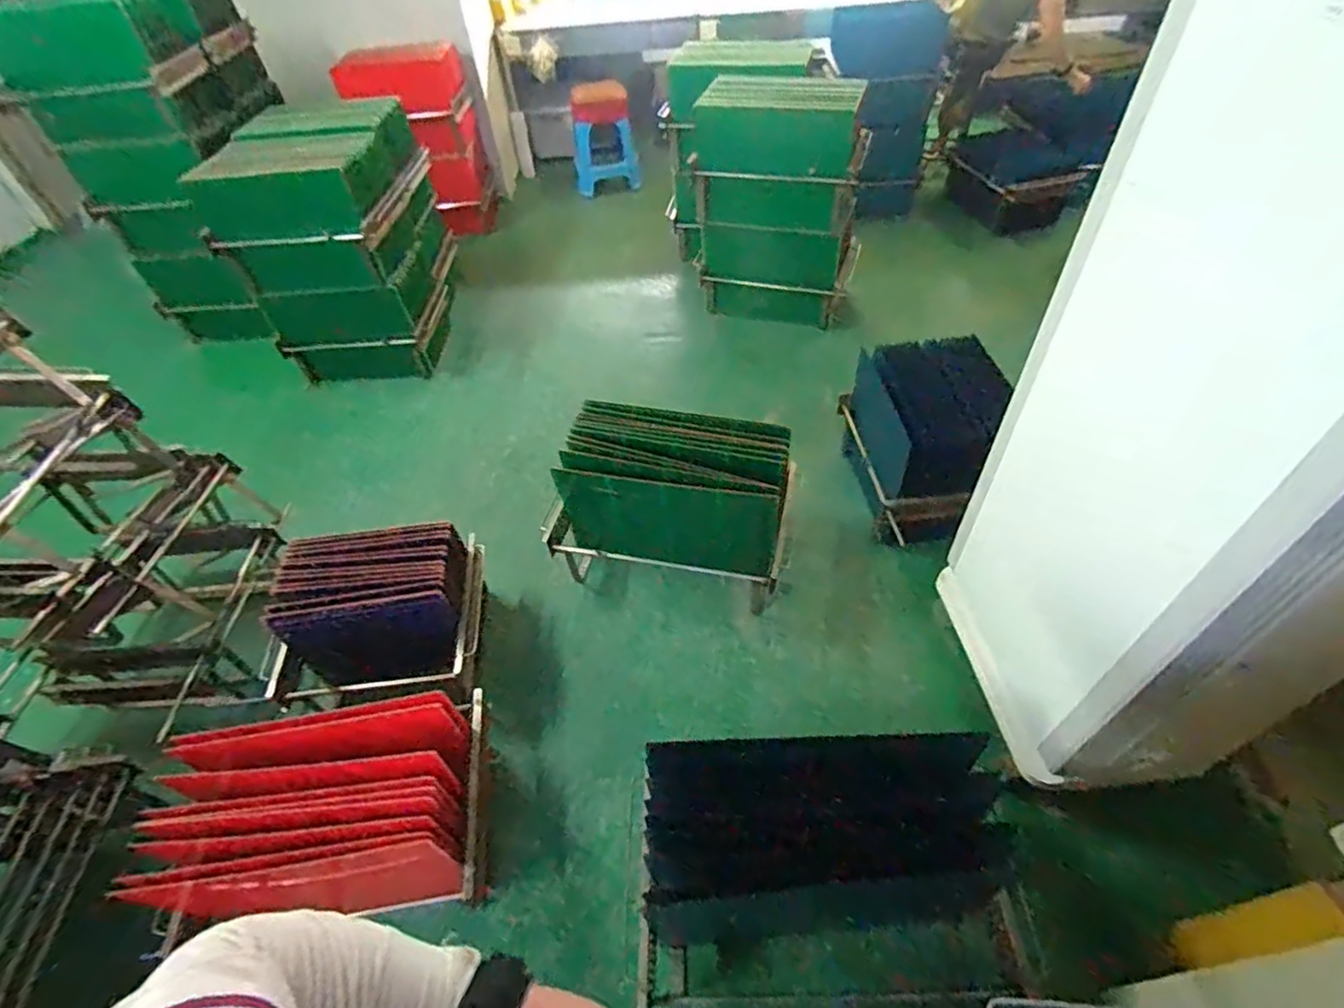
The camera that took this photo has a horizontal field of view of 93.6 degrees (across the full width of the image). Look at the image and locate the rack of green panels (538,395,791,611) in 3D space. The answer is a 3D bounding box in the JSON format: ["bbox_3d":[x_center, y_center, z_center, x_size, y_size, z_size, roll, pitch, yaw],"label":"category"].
[{"bbox_3d":[0.004,0.005,1.838,0.670,0.410,0.353,9,50,12],"label":"rack of green panels"}]

